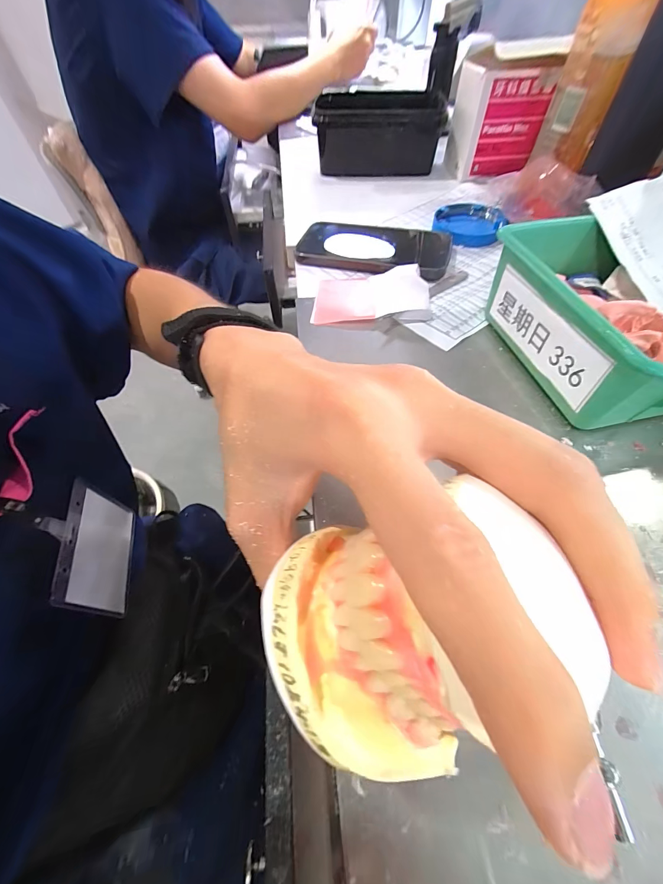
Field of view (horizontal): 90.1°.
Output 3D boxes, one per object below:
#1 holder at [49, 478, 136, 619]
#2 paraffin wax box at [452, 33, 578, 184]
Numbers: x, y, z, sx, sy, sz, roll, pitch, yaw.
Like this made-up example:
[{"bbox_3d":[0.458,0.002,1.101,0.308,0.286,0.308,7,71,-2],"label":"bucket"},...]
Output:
[{"bbox_3d":[-0.200,0.094,0.287,0.005,0.086,0.100,-15,55,-1],"label":"holder"},{"bbox_3d":[0.222,-0.442,0.448,0.106,0.126,0.086,-8,56,-4],"label":"paraffin wax box"}]

